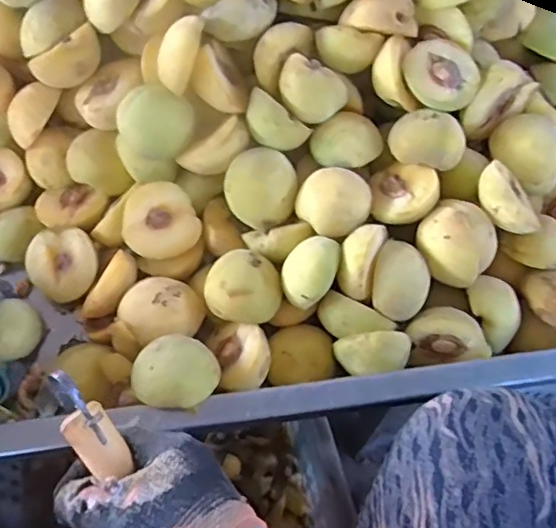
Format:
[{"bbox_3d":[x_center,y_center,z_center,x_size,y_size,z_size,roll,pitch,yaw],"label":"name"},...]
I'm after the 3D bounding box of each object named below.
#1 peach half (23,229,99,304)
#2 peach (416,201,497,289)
[{"bbox_3d":[-0.180,0.000,0.498,0.059,0.034,0.058,0,93,5],"label":"peach half"},{"bbox_3d":[0.135,-0.015,0.444,0.057,0.044,0.048,31,63,15],"label":"peach"}]

